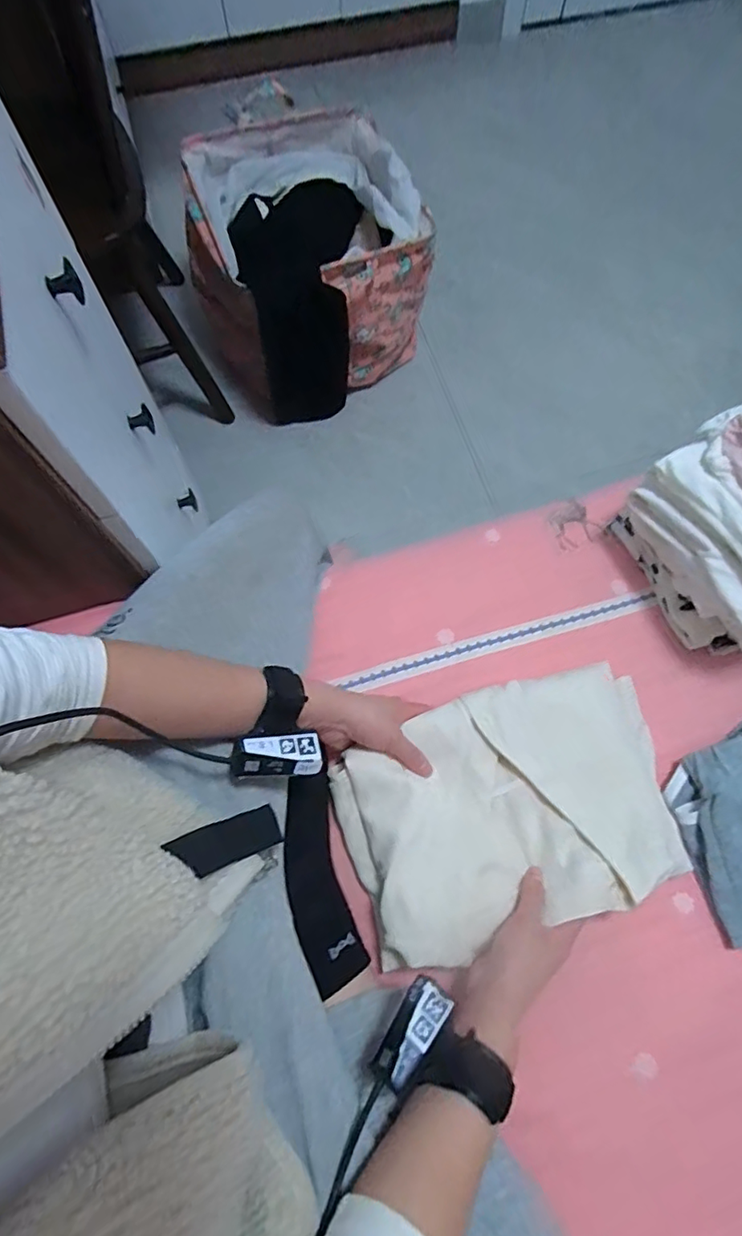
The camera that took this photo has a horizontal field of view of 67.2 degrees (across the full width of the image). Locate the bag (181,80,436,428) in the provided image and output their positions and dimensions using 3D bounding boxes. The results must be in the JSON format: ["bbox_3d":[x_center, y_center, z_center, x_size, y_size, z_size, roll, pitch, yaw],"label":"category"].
[{"bbox_3d":[-0.150,-0.765,1.222,0.442,0.345,0.526,-17,70,-6],"label":"bag"}]

